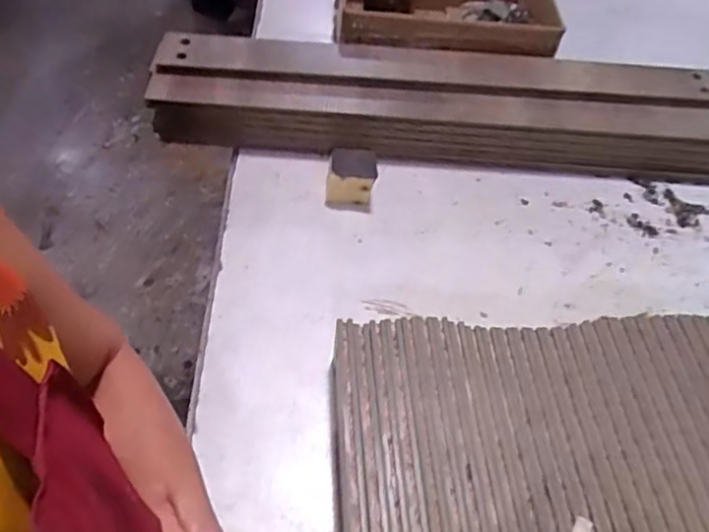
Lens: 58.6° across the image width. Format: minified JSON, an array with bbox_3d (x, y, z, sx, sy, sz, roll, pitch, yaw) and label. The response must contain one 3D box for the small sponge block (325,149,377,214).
[{"bbox_3d":[-0.004,-0.110,0.797,0.059,0.048,0.065,8,51,0],"label":"small sponge block"}]

